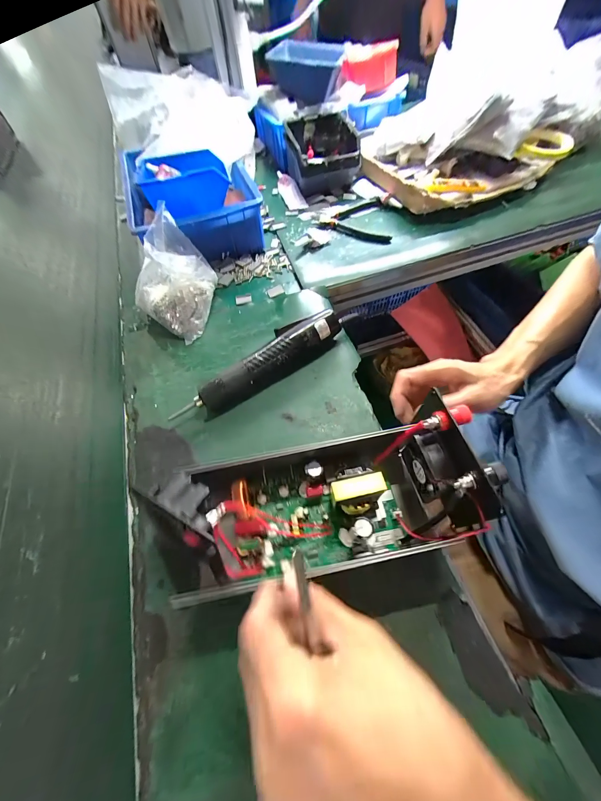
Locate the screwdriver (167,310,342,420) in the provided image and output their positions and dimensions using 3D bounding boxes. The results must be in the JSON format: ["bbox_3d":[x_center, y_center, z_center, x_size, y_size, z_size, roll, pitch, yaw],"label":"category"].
[{"bbox_3d":[-0.045,-0.043,0.364,0.234,0.040,0.044,-32,63,-15],"label":"screwdriver"}]

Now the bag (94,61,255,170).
[{"bbox_3d":[-0.254,-0.580,0.618,0.237,0.182,0.240,-27,61,-12],"label":"bag"}]

